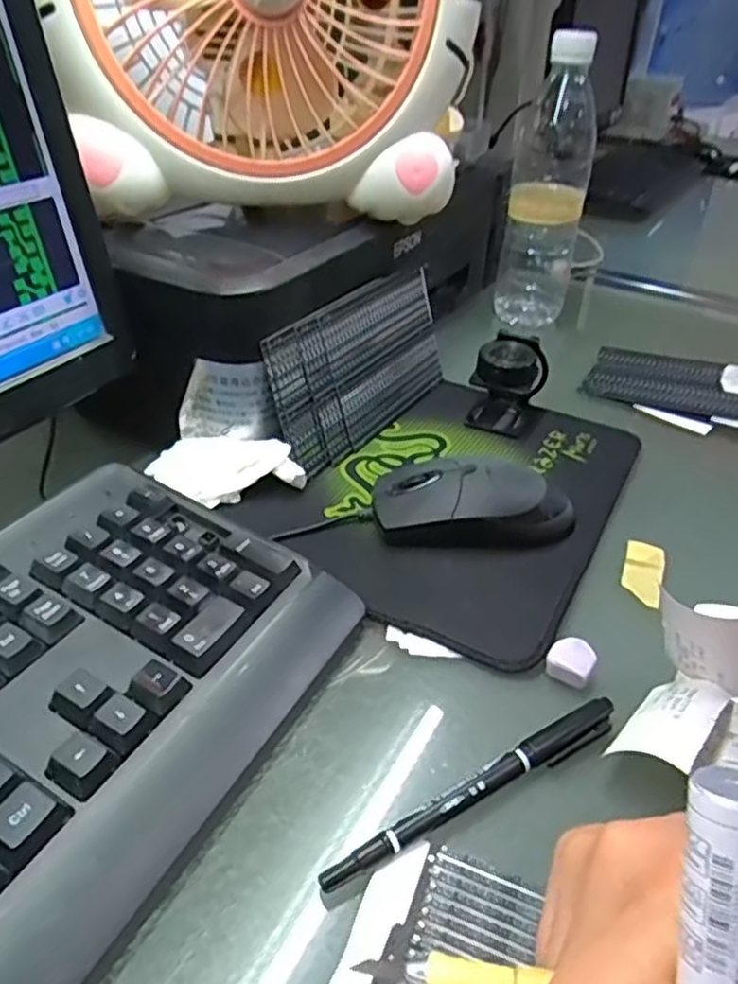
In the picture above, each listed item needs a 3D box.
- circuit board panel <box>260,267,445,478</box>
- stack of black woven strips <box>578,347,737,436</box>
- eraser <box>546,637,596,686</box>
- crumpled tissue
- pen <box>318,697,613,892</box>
[{"bbox_3d":[-0.002,-0.085,0.471,0.009,0.090,0.178,4,30,36],"label":"circuit board panel"},{"bbox_3d":[0.259,-0.083,0.547,0.163,0.019,0.102,24,40,25],"label":"stack of black woven strips"},{"bbox_3d":[0.093,0.078,0.320,0.020,0.012,0.020,23,40,24],"label":"eraser"},{"bbox_3d":[-0.084,-0.015,0.413,0.085,0.028,0.043,-6,37,-13],"label":"crumpled tissue"},{"bbox_3d":[0.044,0.113,0.267,0.138,0.011,0.012,-18,41,-28],"label":"pen"}]

